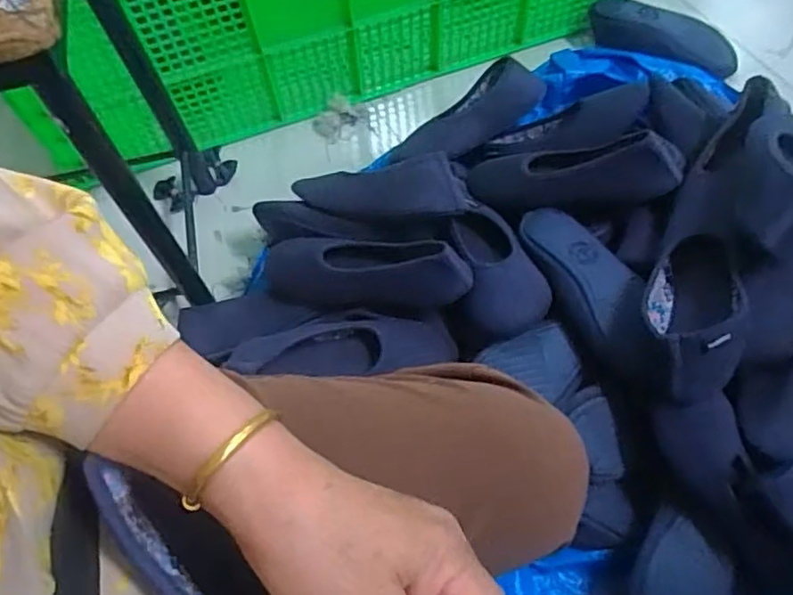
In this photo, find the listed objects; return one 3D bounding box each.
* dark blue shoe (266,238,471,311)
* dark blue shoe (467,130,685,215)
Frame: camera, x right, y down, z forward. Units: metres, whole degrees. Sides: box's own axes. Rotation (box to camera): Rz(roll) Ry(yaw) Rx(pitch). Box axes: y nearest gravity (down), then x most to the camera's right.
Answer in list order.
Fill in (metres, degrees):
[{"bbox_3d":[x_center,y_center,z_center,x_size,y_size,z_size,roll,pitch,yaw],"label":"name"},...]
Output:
[{"bbox_3d":[-0.041,-0.030,0.782,0.262,0.077,0.086,1,62,21],"label":"dark blue shoe"},{"bbox_3d":[0.211,-0.156,0.808,0.263,0.076,0.095,-1,60,29],"label":"dark blue shoe"}]

